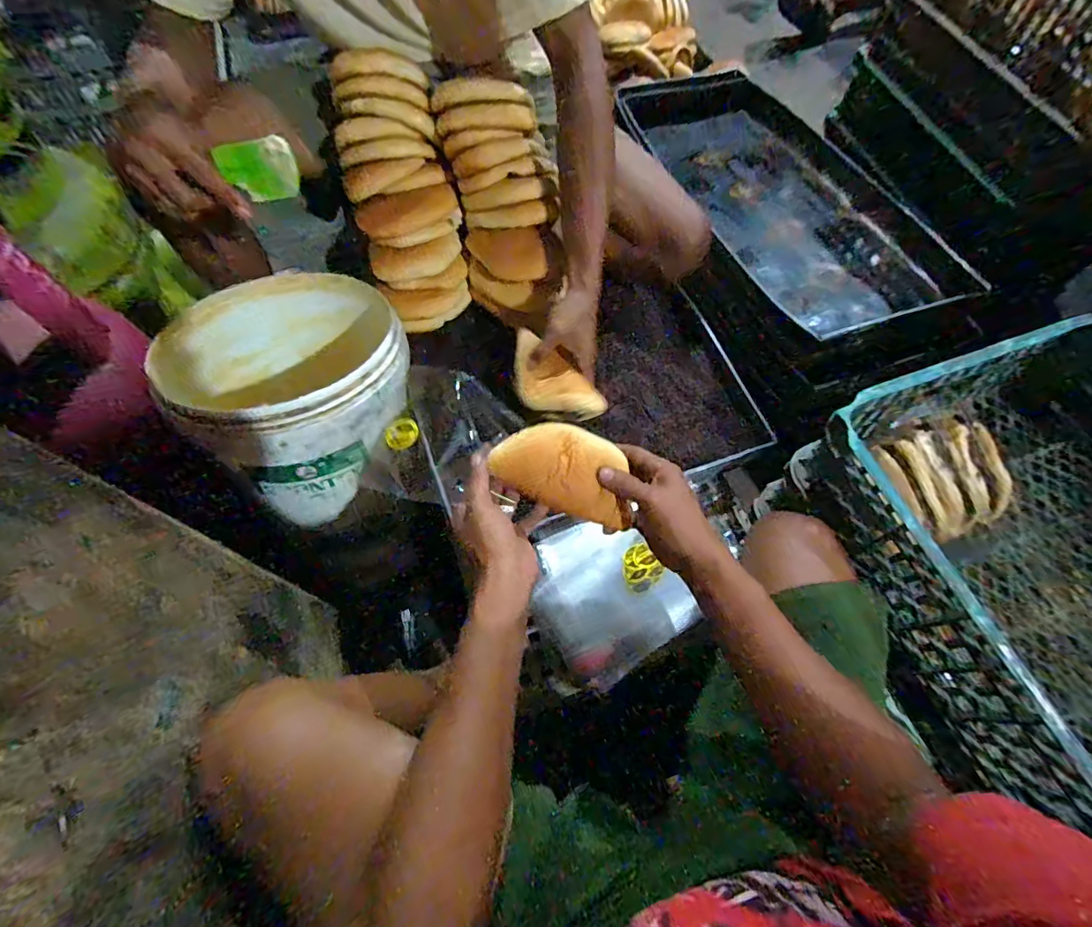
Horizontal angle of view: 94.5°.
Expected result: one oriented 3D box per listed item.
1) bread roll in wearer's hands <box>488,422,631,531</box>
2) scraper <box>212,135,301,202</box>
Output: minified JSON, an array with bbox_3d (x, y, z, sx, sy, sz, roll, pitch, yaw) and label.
[{"bbox_3d":[0.022,0.005,0.492,0.137,0.042,0.075,21,66,8],"label":"bread roll in wearer's hands"},{"bbox_3d":[-0.267,-0.276,0.477,0.082,0.049,0.007,4,41,20],"label":"scraper"}]

